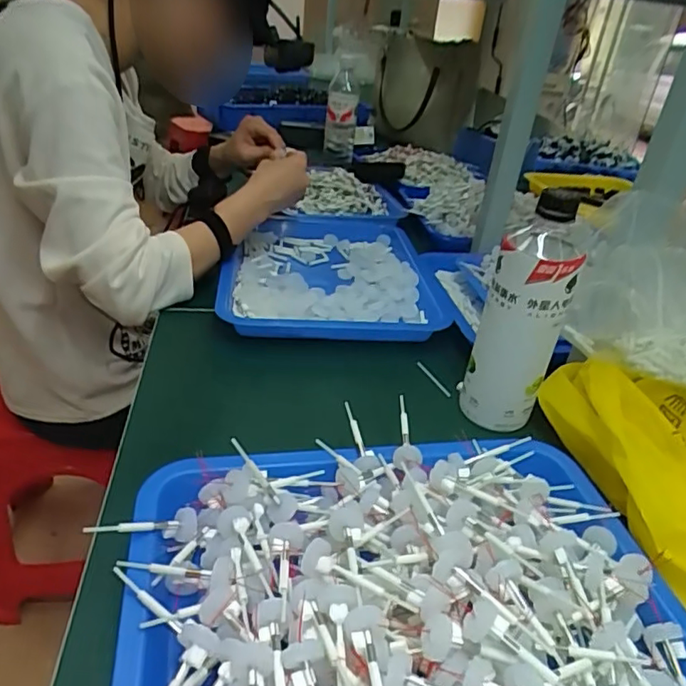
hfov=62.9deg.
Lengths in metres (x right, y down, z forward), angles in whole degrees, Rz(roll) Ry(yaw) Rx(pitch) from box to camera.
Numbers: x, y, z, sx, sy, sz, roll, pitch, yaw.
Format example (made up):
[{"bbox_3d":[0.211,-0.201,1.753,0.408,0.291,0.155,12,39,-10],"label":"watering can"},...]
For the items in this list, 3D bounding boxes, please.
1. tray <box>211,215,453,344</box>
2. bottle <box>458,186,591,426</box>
[{"bbox_3d":[-0.020,-0.091,0.726,0.259,0.034,0.327,2,32,-8],"label":"tray"},{"bbox_3d":[0.161,-0.030,0.493,0.066,0.206,0.078,17,33,16],"label":"bottle"}]

